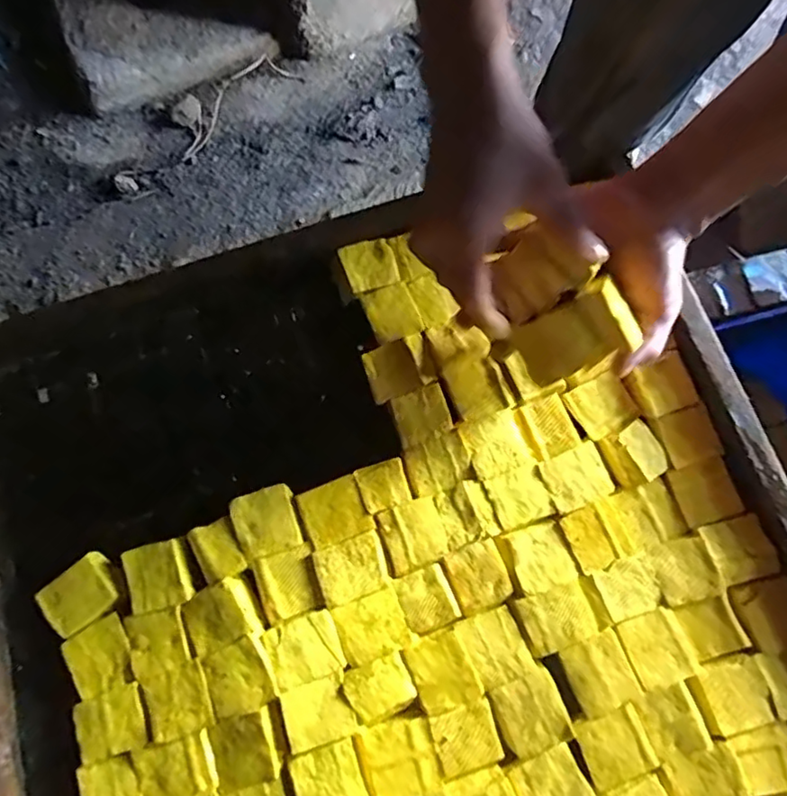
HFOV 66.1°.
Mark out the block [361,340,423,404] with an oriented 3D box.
[{"bbox_3d":[-0.002,-0.021,0.473,0.037,0.009,0.040,-20,79,-6],"label":"block"}]

